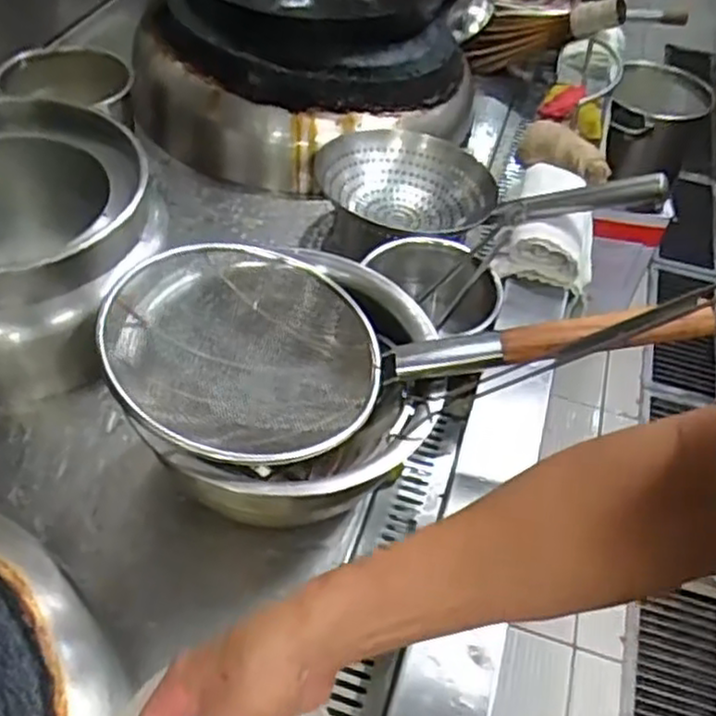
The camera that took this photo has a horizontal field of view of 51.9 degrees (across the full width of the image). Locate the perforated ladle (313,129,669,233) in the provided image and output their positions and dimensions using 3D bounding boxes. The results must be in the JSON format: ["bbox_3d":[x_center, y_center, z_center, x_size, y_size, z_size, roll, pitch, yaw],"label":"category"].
[{"bbox_3d":[0.151,-0.211,0.922,0.423,0.098,0.154,16,48,29],"label":"perforated ladle"}]

